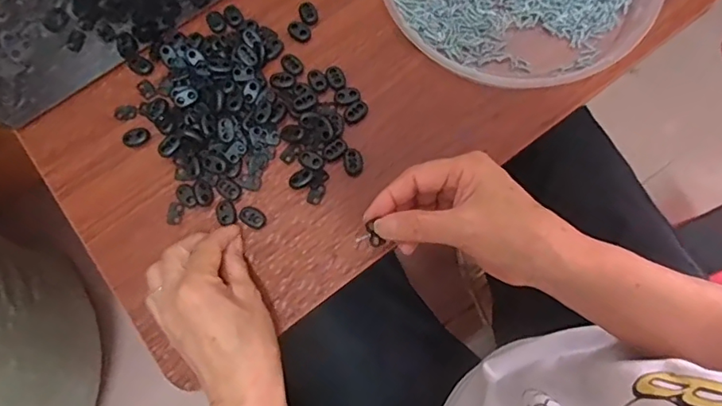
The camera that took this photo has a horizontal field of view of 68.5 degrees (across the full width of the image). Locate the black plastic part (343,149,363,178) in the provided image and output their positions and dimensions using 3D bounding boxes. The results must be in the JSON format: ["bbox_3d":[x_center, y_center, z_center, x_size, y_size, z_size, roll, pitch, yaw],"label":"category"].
[{"bbox_3d":[-0.007,-0.033,0.435,0.015,0.004,0.023,-10,75,-1],"label":"black plastic part"}]

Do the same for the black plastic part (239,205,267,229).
[{"bbox_3d":[-0.088,0.011,0.427,0.022,0.007,0.015,34,79,10],"label":"black plastic part"}]

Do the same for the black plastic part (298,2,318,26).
[{"bbox_3d":[-0.048,-0.171,0.477,0.016,0.004,0.024,-22,76,-4],"label":"black plastic part"}]

